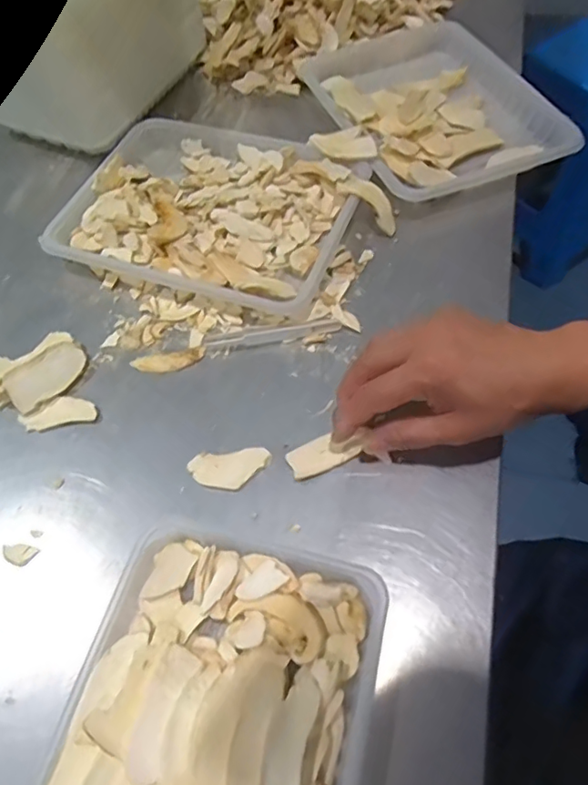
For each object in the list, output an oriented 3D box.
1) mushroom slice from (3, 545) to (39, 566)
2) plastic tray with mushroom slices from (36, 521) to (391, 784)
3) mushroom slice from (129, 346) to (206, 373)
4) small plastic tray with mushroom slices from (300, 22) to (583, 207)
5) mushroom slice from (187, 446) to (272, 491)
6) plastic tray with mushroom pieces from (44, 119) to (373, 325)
[{"bbox_3d":[-0.187,0.109,0.366,0.024,0.004,0.013,9,60,8],"label":"mushroom slice"},{"bbox_3d":[-0.047,0.192,0.292,0.158,0.033,0.224,13,61,10],"label":"plastic tray with mushroom slices"},{"bbox_3d":[-0.102,-0.025,0.442,0.059,0.004,0.017,-12,60,-5],"label":"mushroom slice"},{"bbox_3d":[0.139,-0.300,0.574,0.201,0.039,0.264,-22,61,-11],"label":"small plastic tray with mushroom slices"},{"bbox_3d":[-0.046,0.056,0.391,0.057,0.008,0.029,-4,59,0],"label":"mushroom slice"},{"bbox_3d":[-0.080,-0.171,0.512,0.258,0.038,0.202,19,62,13],"label":"plastic tray with mushroom pieces"}]

